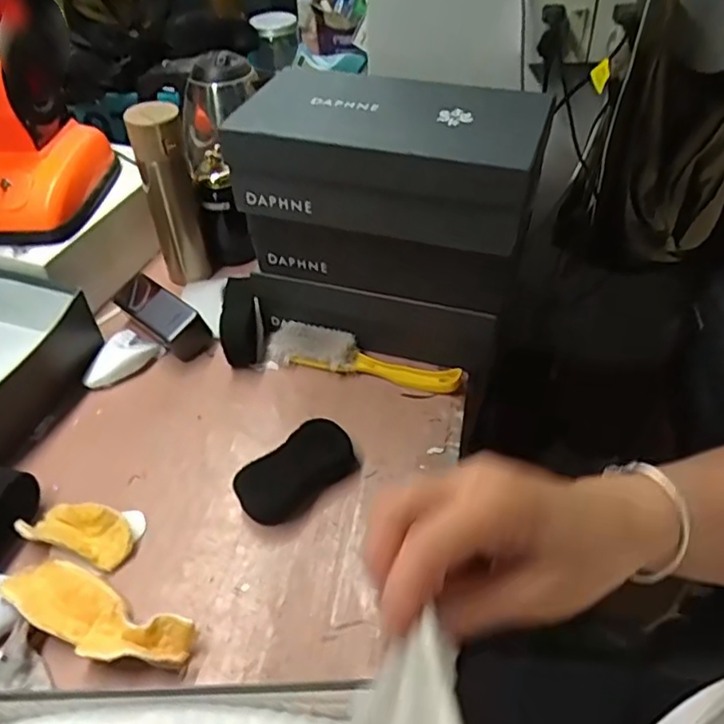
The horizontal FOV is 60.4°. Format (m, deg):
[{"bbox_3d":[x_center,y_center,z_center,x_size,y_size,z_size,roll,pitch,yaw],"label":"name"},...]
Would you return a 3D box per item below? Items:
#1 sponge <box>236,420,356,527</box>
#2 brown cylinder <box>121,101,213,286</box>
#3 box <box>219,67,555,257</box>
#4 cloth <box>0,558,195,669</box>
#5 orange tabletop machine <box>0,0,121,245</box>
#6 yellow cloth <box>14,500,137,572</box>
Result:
[{"bbox_3d":[-0.065,0.112,0.635,0.123,0.042,0.059,-33,53,-27],"label":"sponge"},{"bbox_3d":[-0.248,-0.210,0.811,0.064,0.246,0.054,-18,47,-16],"label":"brown cylinder"},{"bbox_3d":[0.029,-0.225,0.640,0.307,0.108,0.183,15,47,16],"label":"box"},{"bbox_3d":[-0.226,0.218,0.531,0.173,0.031,0.055,17,48,18],"label":"cloth"},{"bbox_3d":[-0.438,-0.291,0.766,0.171,0.201,0.212,7,46,9],"label":"orange tabletop machine"},{"bbox_3d":[-0.268,0.159,0.591,0.103,0.024,0.049,12,46,13],"label":"yellow cloth"}]

